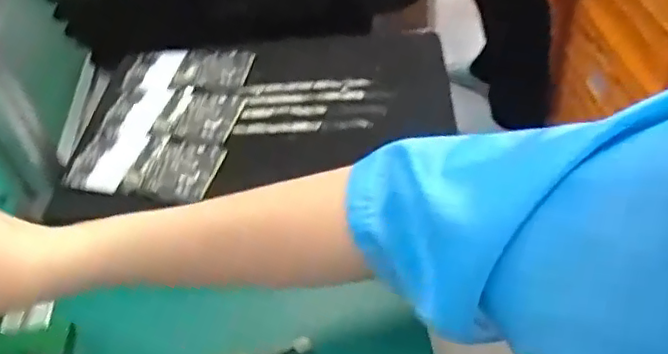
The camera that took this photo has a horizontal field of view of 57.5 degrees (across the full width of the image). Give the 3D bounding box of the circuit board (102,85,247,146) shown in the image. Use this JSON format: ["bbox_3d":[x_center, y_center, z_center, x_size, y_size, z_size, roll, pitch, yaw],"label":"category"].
[{"bbox_3d":[-0.154,-0.062,0.583,0.128,0.012,0.073,3,46,11],"label":"circuit board"}]

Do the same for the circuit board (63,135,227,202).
[{"bbox_3d":[-0.164,-0.011,0.533,0.126,0.011,0.071,7,47,14],"label":"circuit board"}]

